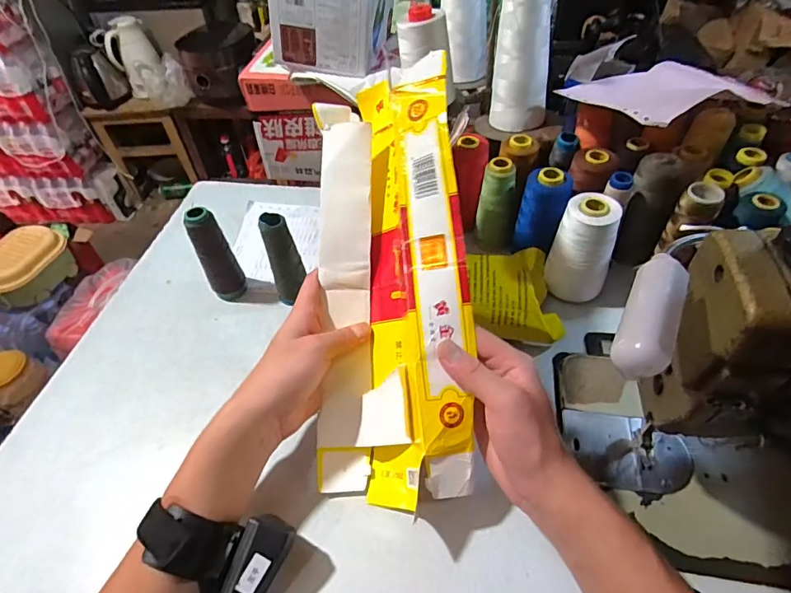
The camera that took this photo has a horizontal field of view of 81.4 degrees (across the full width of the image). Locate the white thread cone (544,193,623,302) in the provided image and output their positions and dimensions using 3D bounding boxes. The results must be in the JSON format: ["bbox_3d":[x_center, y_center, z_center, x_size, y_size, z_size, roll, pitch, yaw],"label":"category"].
[{"bbox_3d":[0.184,-0.045,0.455,0.057,0.096,0.054,15,50,17],"label":"white thread cone"}]

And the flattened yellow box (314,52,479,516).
[{"bbox_3d":[-0.006,-0.014,0.377,0.118,0.094,0.350,-2,84,3],"label":"flattened yellow box"}]

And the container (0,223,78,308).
[{"bbox_3d":[-0.978,-0.096,1.245,0.119,0.131,0.262,4,48,8],"label":"container"}]

